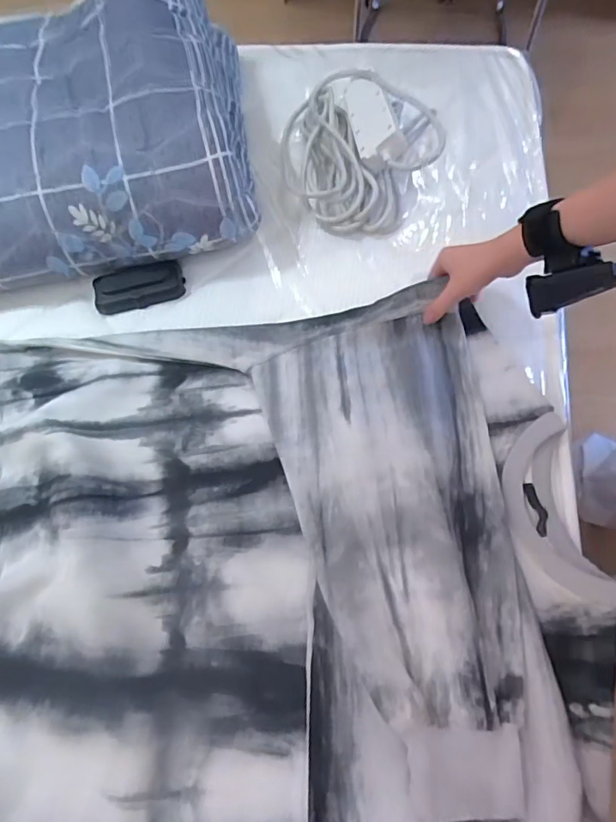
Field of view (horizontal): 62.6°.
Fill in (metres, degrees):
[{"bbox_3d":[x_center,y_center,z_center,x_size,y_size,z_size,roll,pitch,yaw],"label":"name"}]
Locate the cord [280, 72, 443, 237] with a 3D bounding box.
[{"bbox_3d":[0.071,-0.363,0.681,0.216,0.078,0.258,-1,66,3],"label":"cord"}]

